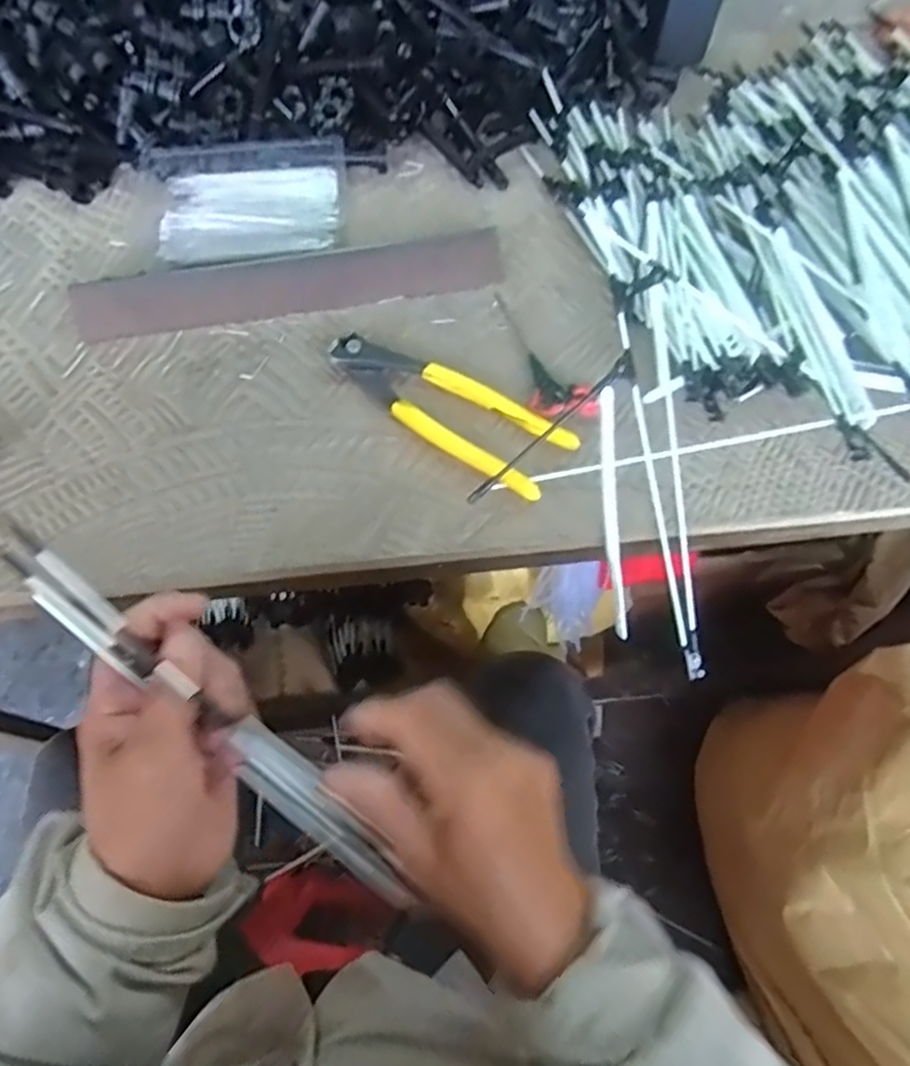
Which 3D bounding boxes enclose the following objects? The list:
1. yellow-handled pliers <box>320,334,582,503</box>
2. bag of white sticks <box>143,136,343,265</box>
[{"bbox_3d":[-0.004,-0.080,0.420,0.159,0.021,0.056,35,70,15],"label":"yellow-handled pliers"},{"bbox_3d":[-0.146,-0.240,0.489,0.132,0.017,0.100,-8,66,-4],"label":"bag of white sticks"}]

